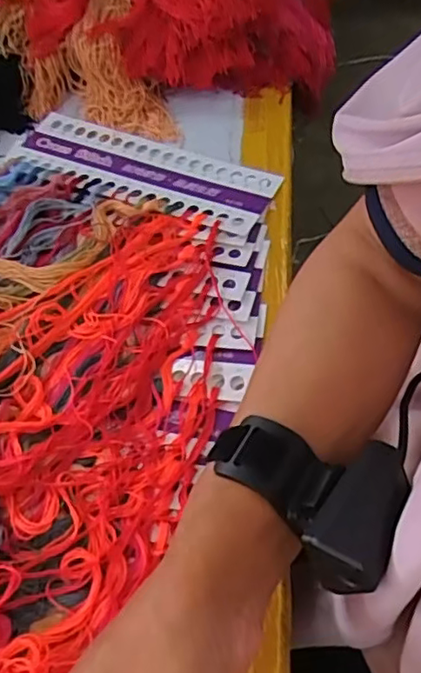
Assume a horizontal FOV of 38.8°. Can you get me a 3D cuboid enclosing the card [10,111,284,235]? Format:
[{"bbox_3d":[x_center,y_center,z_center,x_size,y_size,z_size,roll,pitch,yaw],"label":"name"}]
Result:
[{"bbox_3d":[-0.063,-0.151,0.529,0.245,0.007,0.079,21,56,19],"label":"card"}]

